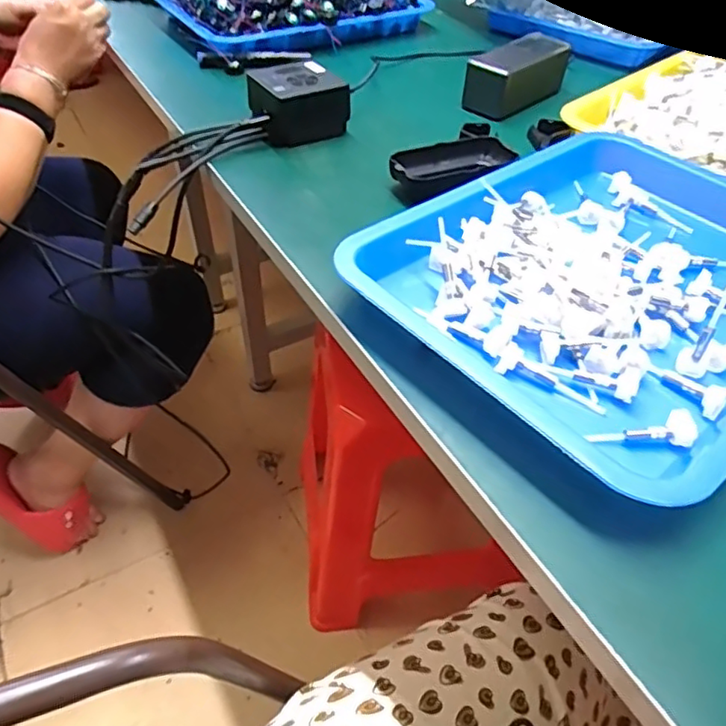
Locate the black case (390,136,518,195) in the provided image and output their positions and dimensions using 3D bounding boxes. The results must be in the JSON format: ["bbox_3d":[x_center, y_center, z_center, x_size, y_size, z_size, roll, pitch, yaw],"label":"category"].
[{"bbox_3d":[0.078,-0.177,0.522,0.119,0.030,0.043,-25,52,-24],"label":"black case"}]

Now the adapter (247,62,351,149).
[{"bbox_3d":[-0.064,-0.253,0.577,0.084,0.050,0.068,-23,51,-22],"label":"adapter"}]

